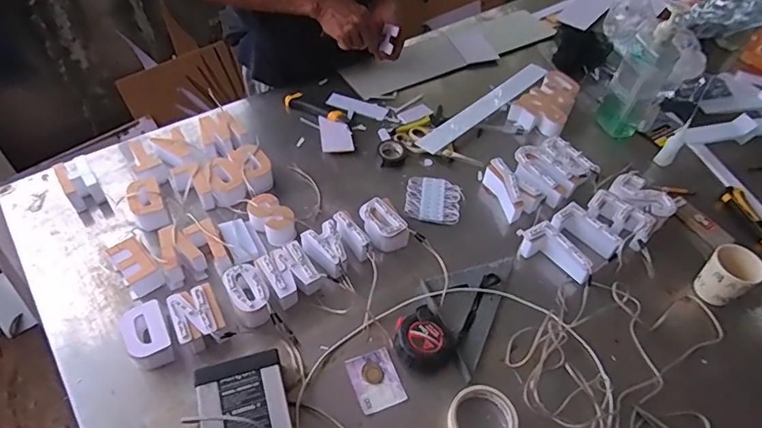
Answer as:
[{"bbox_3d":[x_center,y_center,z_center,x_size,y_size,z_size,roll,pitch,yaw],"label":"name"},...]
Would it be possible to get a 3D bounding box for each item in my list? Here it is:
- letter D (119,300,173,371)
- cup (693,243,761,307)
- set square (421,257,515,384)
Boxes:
[{"bbox_3d":[-0.330,0.170,0.710,0.058,0.038,0.085,-23,56,-23],"label":"letter D"},{"bbox_3d":[0.558,0.103,0.820,0.065,0.089,0.074,-28,58,-26],"label":"cup"},{"bbox_3d":[0.168,0.153,0.794,0.169,0.008,0.166,-14,53,-17],"label":"set square"}]

